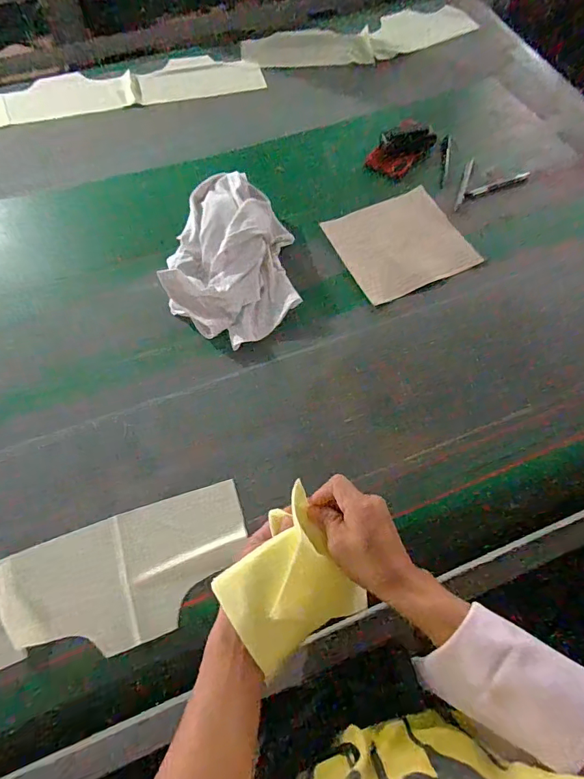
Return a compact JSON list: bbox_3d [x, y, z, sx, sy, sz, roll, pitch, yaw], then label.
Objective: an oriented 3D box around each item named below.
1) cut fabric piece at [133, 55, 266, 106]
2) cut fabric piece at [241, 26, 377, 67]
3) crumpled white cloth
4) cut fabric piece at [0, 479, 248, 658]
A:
[{"bbox_3d":[-0.206,-0.701,0.991,0.269,0.033,0.122,-11,66,-6],"label":"cut fabric piece"},{"bbox_3d":[0.035,-0.805,1.031,0.299,0.014,0.148,-4,64,-1],"label":"cut fabric piece"},{"bbox_3d":[-0.100,-0.220,0.718,0.208,0.074,0.301,-4,65,-3],"label":"crumpled white cloth"},{"bbox_3d":[-0.199,0.231,0.549,0.296,0.025,0.151,-18,67,-9],"label":"cut fabric piece"}]

